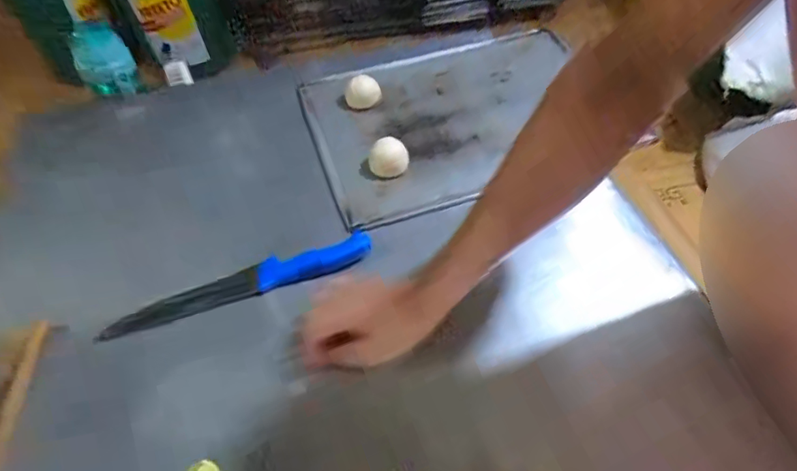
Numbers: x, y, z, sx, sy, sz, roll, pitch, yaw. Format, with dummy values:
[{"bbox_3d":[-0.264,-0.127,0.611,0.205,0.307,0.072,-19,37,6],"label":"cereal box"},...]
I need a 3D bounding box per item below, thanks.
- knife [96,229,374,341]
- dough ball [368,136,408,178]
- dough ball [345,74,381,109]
[{"bbox_3d":[-0.172,0.055,0.572,0.294,0.025,0.043,-20,52,-12],"label":"knife"},{"bbox_3d":[-0.013,-0.105,0.678,0.053,0.038,0.047,-3,50,2],"label":"dough ball"},{"bbox_3d":[-0.054,-0.219,0.771,0.053,0.033,0.044,-7,50,-1],"label":"dough ball"}]

